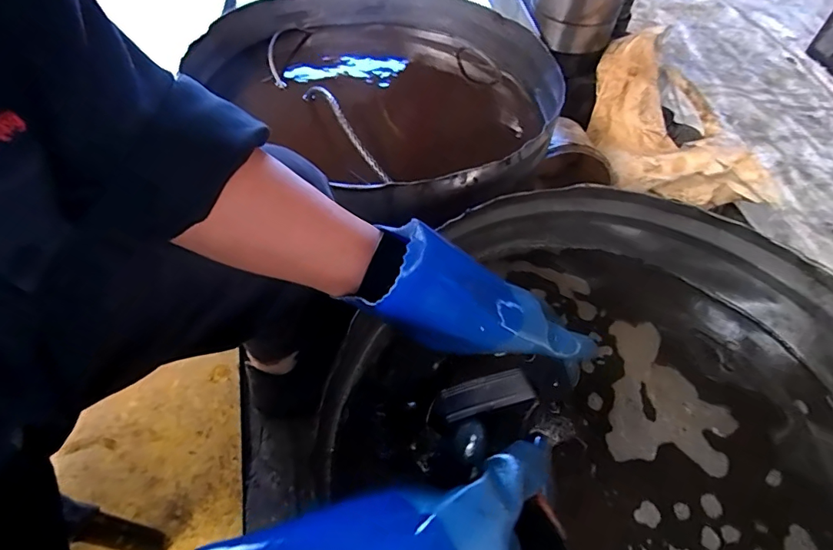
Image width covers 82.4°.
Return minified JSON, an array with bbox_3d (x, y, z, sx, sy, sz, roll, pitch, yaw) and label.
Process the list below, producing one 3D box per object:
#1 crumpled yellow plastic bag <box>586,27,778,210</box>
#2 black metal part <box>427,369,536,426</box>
[{"bbox_3d":[0.499,-0.299,0.929,0.283,0.180,0.367,11,52,3],"label":"crumpled yellow plastic bag"},{"bbox_3d":[0.045,0.088,0.345,0.072,0.010,0.029,-17,54,3],"label":"black metal part"}]

